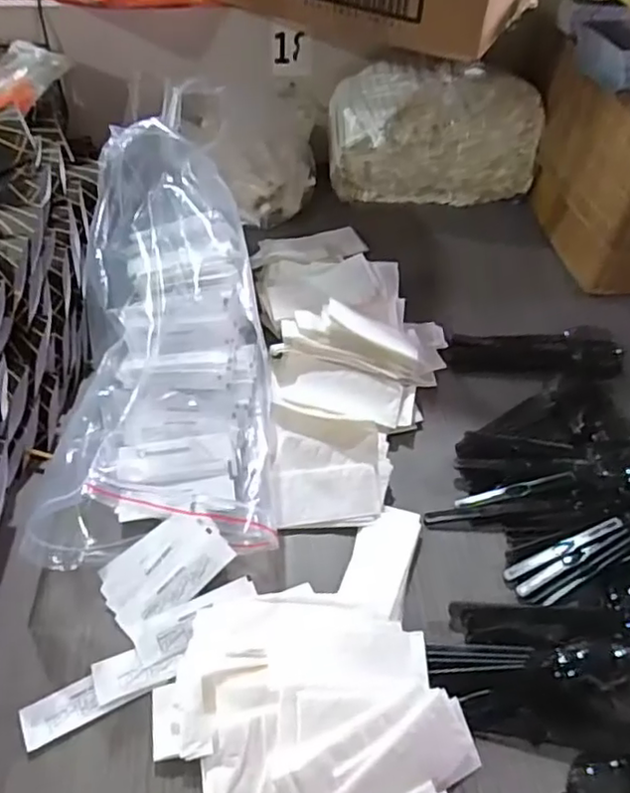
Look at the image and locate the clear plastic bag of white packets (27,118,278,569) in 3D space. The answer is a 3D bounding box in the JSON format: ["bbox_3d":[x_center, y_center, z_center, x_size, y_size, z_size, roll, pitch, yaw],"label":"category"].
[{"bbox_3d":[-0.131,-0.061,0.554,0.180,0.083,0.381,-2,75,-4],"label":"clear plastic bag of white packets"}]

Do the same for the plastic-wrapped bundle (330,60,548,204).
[{"bbox_3d":[0.149,-0.319,0.798,0.260,0.151,0.103,5,50,1],"label":"plastic-wrapped bundle"}]

